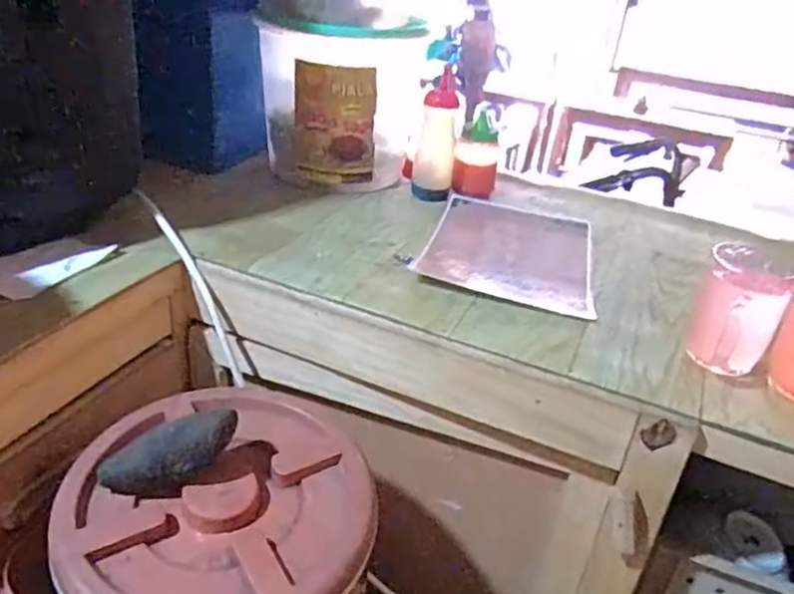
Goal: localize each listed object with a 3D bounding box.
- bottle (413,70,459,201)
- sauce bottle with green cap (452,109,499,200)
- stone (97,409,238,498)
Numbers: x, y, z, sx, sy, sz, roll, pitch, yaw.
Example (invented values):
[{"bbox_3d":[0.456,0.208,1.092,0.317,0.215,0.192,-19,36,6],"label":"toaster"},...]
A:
[{"bbox_3d":[0.061,-0.231,0.988,0.057,0.172,0.057,8,31,2],"label":"bottle"},{"bbox_3d":[0.118,-0.210,1.009,0.064,0.118,0.053,12,31,9],"label":"sauce bottle with green cap"},{"bbox_3d":[-0.197,0.137,0.596,0.050,0.040,0.112,29,38,33],"label":"stone"}]

